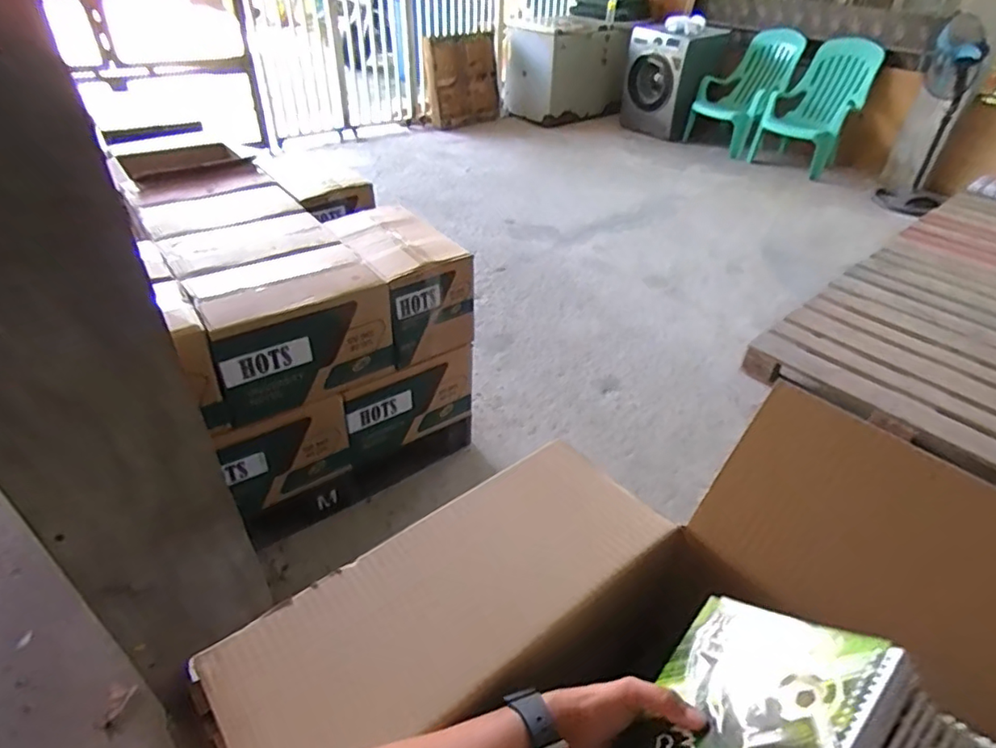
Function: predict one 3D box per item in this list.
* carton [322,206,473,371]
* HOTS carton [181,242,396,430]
[{"bbox_3d":[-0.302,-0.286,1.730,0.283,0.296,0.448,-20,43,-26],"label":"carton"},{"bbox_3d":[-0.541,-0.132,1.489,0.432,0.293,0.310,-22,44,-28],"label":"HOTS carton"}]

